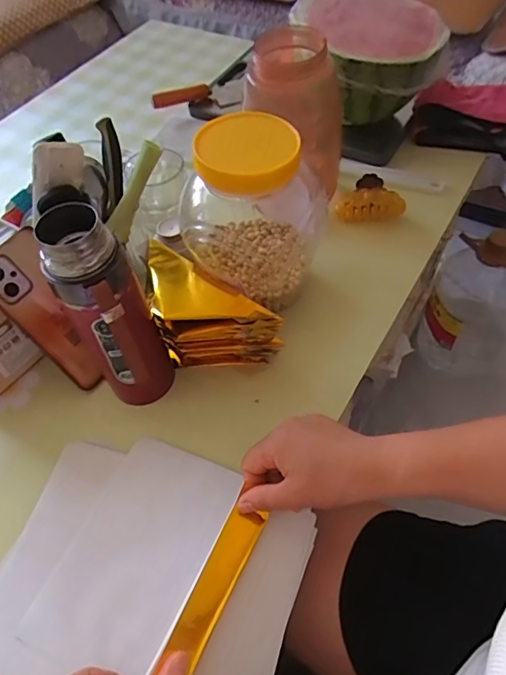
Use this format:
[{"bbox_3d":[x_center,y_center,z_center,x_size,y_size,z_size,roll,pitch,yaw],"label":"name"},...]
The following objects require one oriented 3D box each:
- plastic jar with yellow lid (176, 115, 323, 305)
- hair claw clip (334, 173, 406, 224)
[{"bbox_3d":[0.002,-0.133,0.511,0.141,0.187,0.154,-2,54,3],"label":"plastic jar with yellow lid"},{"bbox_3d":[0.150,-0.178,0.626,0.088,0.033,0.051,-5,54,1],"label":"hair claw clip"}]

